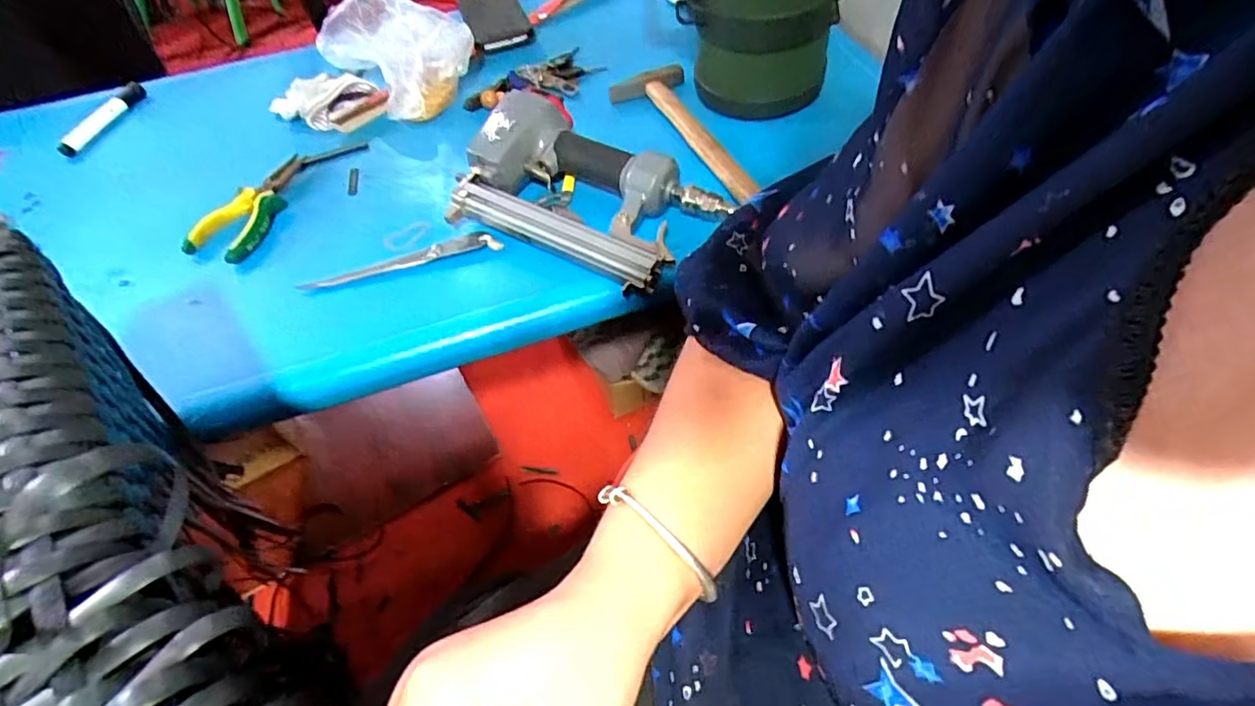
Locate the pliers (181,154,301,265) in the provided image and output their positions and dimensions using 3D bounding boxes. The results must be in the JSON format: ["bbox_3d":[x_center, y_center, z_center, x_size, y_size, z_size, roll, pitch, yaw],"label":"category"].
[{"bbox_3d":[-0.388,-0.158,0.594,0.076,0.019,0.158,12,56,12],"label":"pliers"}]

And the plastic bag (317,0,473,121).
[{"bbox_3d":[-0.279,-0.368,0.688,0.163,0.091,0.168,-24,56,-13],"label":"plastic bag"}]

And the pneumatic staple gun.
[{"bbox_3d":[-0.052,-0.149,0.533,0.239,0.067,0.146,27,60,21],"label":"pneumatic staple gun"}]

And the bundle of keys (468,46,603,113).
[{"bbox_3d":[-0.109,-0.333,0.688,0.172,0.020,0.061,-31,58,-18],"label":"bundle of keys"}]

